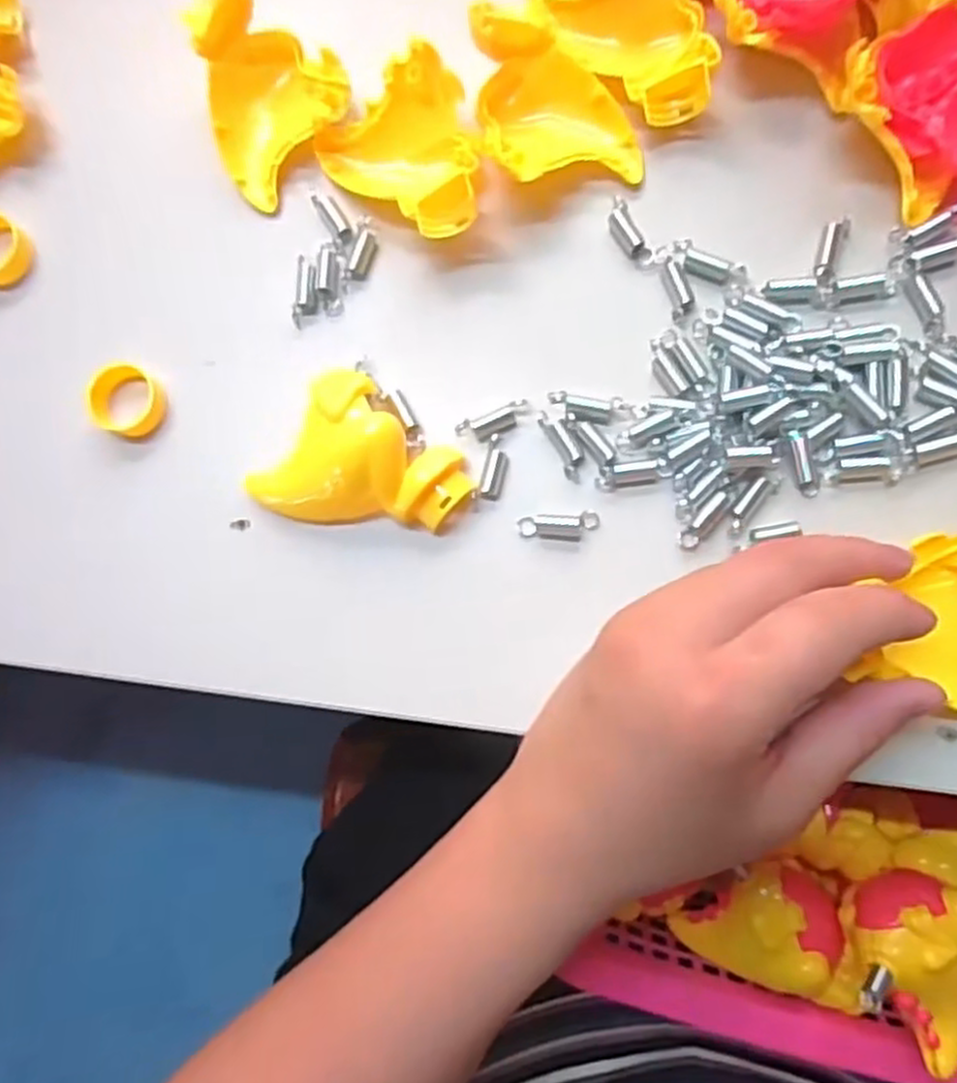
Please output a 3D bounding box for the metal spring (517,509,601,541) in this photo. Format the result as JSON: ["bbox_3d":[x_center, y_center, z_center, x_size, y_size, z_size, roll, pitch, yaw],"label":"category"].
[{"bbox_3d":[0.028,-0.005,0.272,0.028,0.007,0.010,-6,85,5],"label":"metal spring"}]

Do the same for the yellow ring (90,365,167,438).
[{"bbox_3d":[-0.130,-0.052,0.288,0.023,0.013,0.024,0,85,6],"label":"yellow ring"}]

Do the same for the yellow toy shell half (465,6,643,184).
[{"bbox_3d":[0.028,-0.156,0.275,0.052,0.031,0.056,-12,84,5],"label":"yellow toy shell half"}]

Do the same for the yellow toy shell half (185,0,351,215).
[{"bbox_3d":[-0.083,-0.167,0.285,0.056,0.031,0.058,-43,82,1],"label":"yellow toy shell half"}]

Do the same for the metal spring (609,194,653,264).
[{"bbox_3d":[0.054,-0.113,0.282,0.009,0.006,0.027,-23,83,4],"label":"metal spring"}]

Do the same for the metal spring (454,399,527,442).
[{"bbox_3d":[0.006,-0.043,0.279,0.026,0.005,0.009,-20,84,4],"label":"metal spring"}]

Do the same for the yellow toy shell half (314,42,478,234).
[{"bbox_3d":[-0.024,-0.137,0.280,0.053,0.027,0.063,-28,83,3],"label":"yellow toy shell half"}]

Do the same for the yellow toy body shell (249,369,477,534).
[{"bbox_3d":[-0.041,-0.022,0.272,0.063,0.024,0.056,38,90,8],"label":"yellow toy body shell"}]

